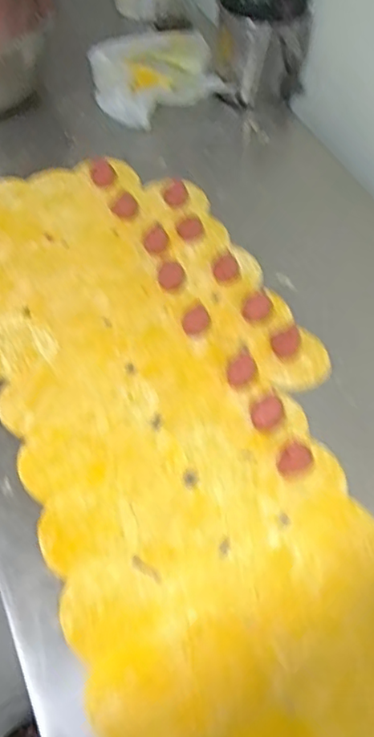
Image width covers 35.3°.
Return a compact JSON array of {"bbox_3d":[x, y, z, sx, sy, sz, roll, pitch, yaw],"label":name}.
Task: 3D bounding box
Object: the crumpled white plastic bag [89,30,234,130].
[{"bbox_3d":[-0.045,-0.443,0.895,0.195,0.045,0.168,-24,62,-19],"label":"crumpled white plastic bag"}]

